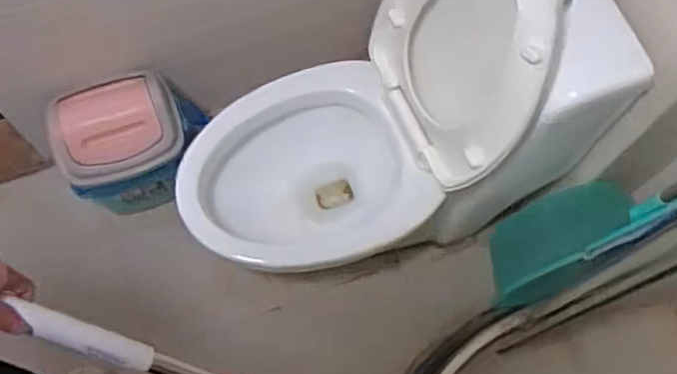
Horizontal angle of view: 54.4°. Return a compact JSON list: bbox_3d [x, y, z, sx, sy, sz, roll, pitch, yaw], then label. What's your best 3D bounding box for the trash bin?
[{"bbox_3d":[-0.438,-0.091,1.473,0.294,0.368,0.223,-16,70,-8],"label":"trash bin"}]

